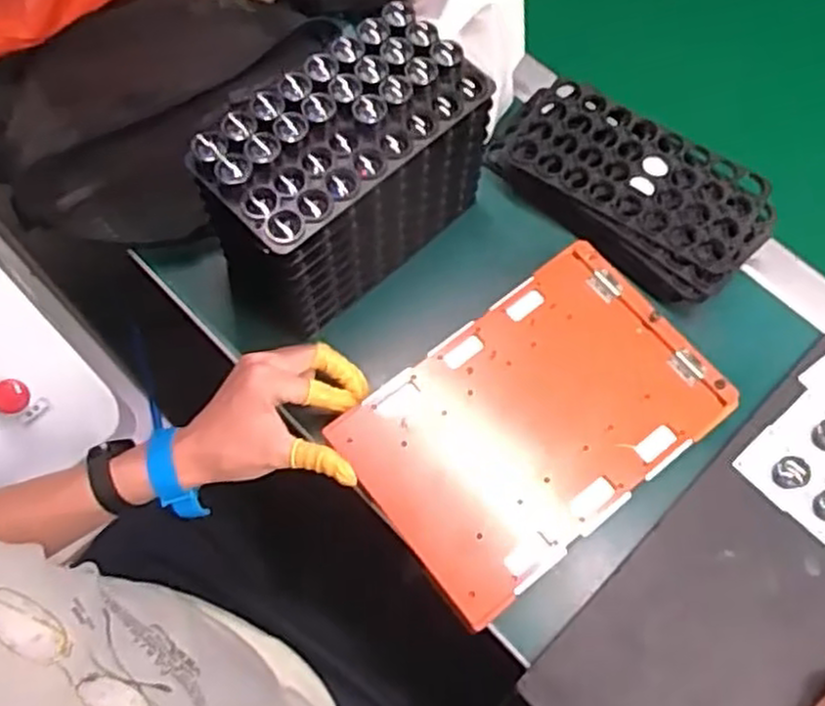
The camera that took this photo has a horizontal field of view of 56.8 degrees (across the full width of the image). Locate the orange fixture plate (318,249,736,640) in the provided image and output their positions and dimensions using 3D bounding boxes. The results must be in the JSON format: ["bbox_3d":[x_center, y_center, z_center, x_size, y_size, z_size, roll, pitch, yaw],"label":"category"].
[{"bbox_3d":[0.084,0.045,0.535,0.244,0.007,0.163,-36,73,-14],"label":"orange fixture plate"}]

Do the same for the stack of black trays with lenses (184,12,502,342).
[{"bbox_3d":[-0.045,-0.128,0.561,0.188,0.148,0.094,-41,74,-15],"label":"stack of black trays with lenses"}]

